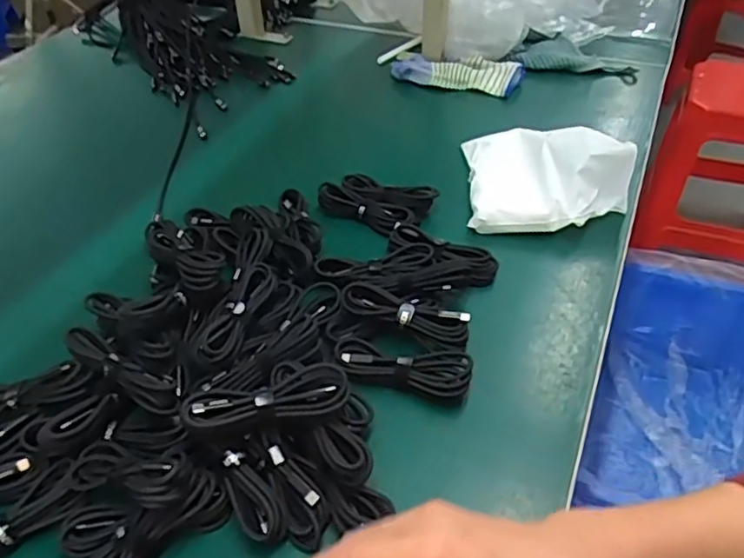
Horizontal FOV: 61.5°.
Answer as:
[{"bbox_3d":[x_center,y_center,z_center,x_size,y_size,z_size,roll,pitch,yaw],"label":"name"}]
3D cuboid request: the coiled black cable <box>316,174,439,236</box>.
[{"bbox_3d":[0.003,-0.086,0.675,0.113,0.029,0.064,24,48,26],"label":"coiled black cable"}]

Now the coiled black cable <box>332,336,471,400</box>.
[{"bbox_3d":[0.025,0.066,0.503,0.109,0.017,0.037,10,43,14],"label":"coiled black cable"}]

